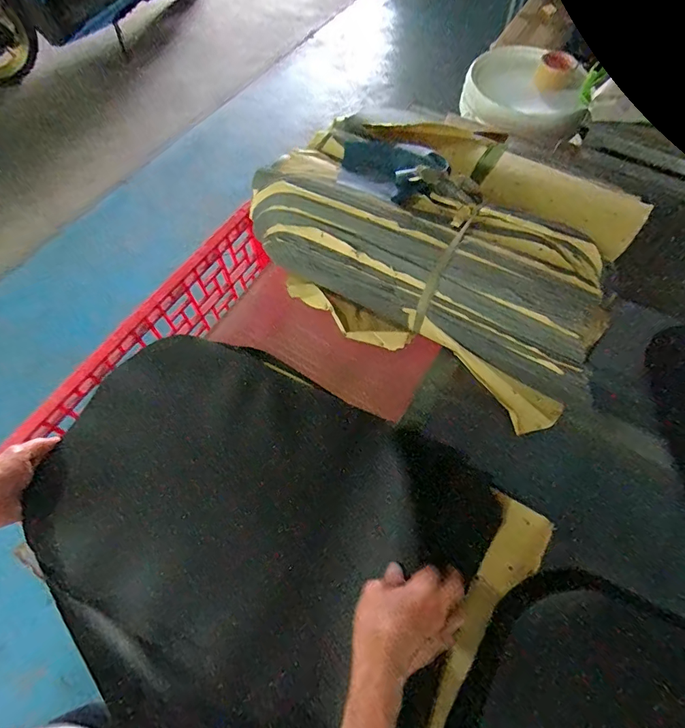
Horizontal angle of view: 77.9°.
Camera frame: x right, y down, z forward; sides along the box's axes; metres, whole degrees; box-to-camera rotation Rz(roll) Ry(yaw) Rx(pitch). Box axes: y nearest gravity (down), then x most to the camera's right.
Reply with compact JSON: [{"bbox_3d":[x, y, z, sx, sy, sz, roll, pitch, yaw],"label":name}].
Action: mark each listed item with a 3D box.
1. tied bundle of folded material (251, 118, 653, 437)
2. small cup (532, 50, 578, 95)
[{"bbox_3d":[0.144,-0.204,0.662,0.534,0.135,0.381,28,65,14],"label":"tied bundle of folded material"},{"bbox_3d":[0.491,-0.672,0.976,0.091,0.053,0.073,28,65,14],"label":"small cup"}]

